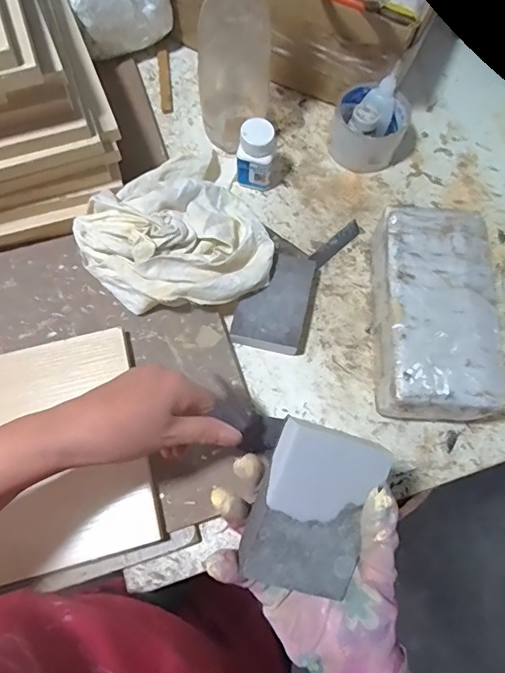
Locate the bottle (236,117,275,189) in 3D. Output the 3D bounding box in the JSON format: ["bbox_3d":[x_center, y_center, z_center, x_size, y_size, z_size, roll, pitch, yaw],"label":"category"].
[{"bbox_3d":[0.003,-0.200,0.514,0.037,0.074,0.035,1,72,-2],"label":"bottle"}]

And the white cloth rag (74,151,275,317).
[{"bbox_3d":[-0.074,-0.100,0.472,0.175,0.086,0.170,-33,76,-12],"label":"white cloth rag"}]

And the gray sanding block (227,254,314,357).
[{"bbox_3d":[0.022,-0.035,0.481,0.066,0.028,0.104,13,72,3],"label":"gray sanding block"}]

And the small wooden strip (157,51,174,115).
[{"bbox_3d":[-0.112,-0.328,0.592,0.016,0.004,0.100,-6,72,-4],"label":"small wooden strip"}]

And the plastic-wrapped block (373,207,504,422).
[{"bbox_3d":[0.172,-0.021,0.460,0.109,0.072,0.203,0,72,-2],"label":"plastic-wrapped block"}]

